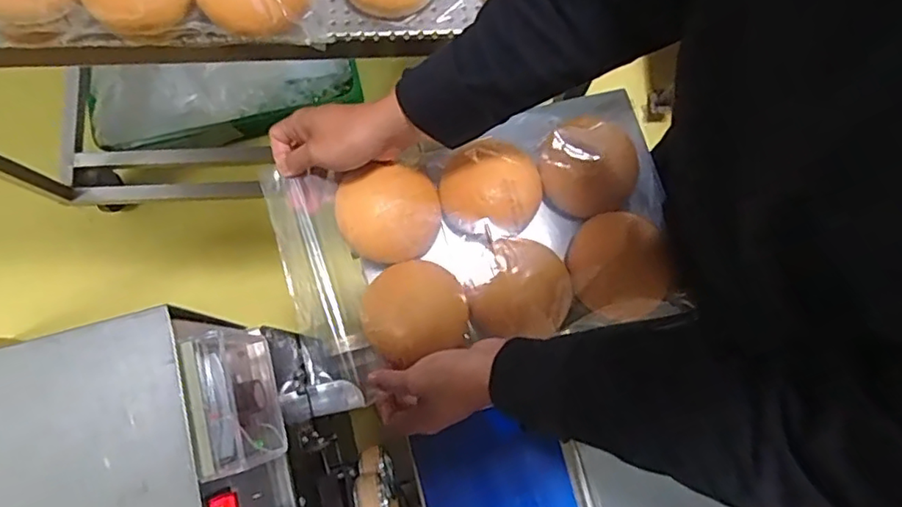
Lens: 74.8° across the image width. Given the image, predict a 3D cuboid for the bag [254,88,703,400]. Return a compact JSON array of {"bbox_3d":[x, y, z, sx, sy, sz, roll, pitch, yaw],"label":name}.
[{"bbox_3d":[0.023,-0.020,0.555,0.353,0.059,0.221,-15,81,-4],"label":"bag"}]

